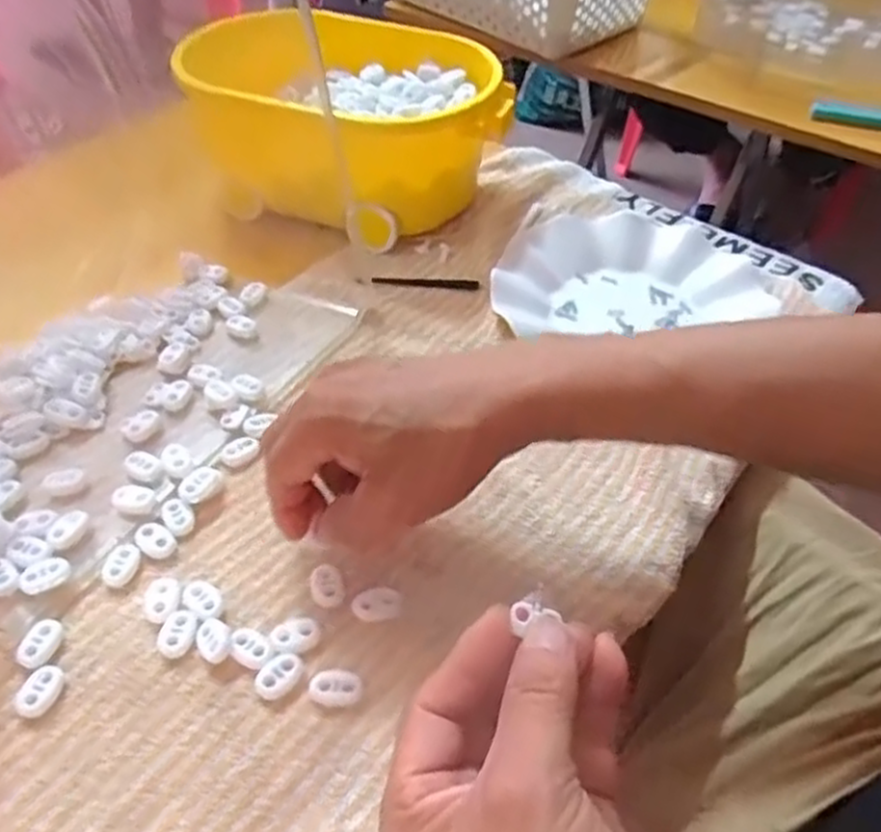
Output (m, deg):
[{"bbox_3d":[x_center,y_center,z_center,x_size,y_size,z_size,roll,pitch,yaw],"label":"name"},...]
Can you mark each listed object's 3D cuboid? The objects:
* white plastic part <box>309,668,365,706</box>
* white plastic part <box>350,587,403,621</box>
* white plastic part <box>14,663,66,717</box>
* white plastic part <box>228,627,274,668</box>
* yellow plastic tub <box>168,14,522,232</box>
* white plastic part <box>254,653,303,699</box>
[{"bbox_3d":[-0.046,0.120,0.338,0.023,0.006,0.015,5,46,2],"label":"white plastic part"},{"bbox_3d":[-0.030,0.089,0.366,0.024,0.004,0.016,-4,47,-7],"label":"white plastic part"},{"bbox_3d":[-0.173,0.119,0.332,0.014,0.008,0.023,15,47,11],"label":"white plastic part"},{"bbox_3d":[-0.086,0.105,0.348,0.021,0.004,0.016,21,49,17],"label":"white plastic part"},{"bbox_3d":[-0.061,-0.217,0.582,0.227,0.107,0.168,20,49,16],"label":"yellow plastic tub"},{"bbox_3d":[-0.072,0.116,0.340,0.021,0.006,0.015,-34,56,-30],"label":"white plastic part"}]

